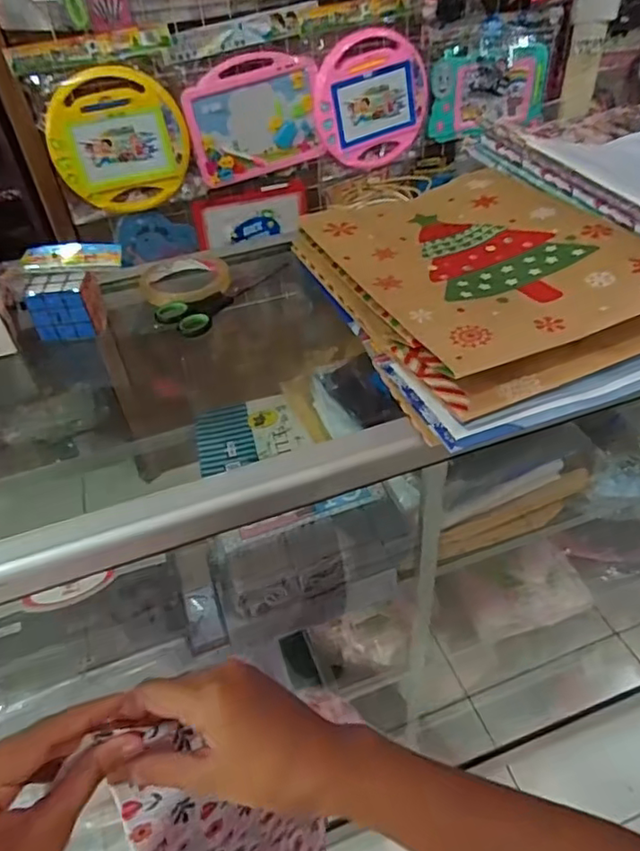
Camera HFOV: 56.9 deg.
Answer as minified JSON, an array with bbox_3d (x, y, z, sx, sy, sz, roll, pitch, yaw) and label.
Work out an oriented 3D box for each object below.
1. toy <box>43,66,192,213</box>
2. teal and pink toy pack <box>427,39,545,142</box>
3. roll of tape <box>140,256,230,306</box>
[{"bbox_3d":[-0.423,-0.596,1.253,0.274,0.272,0.026,-13,43,-10],"label":"toy"},{"bbox_3d":[0.412,-0.795,1.398,0.300,0.180,0.050,-14,44,-10],"label":"teal and pink toy pack"},{"bbox_3d":[-0.147,-0.158,0.639,0.089,0.016,0.093,-2,43,2],"label":"roll of tape"}]

